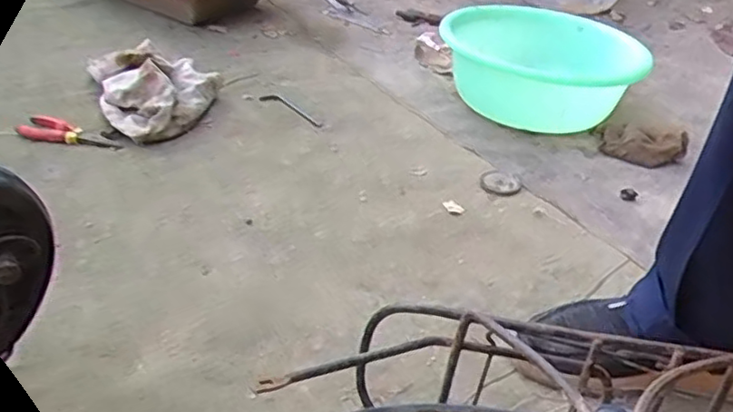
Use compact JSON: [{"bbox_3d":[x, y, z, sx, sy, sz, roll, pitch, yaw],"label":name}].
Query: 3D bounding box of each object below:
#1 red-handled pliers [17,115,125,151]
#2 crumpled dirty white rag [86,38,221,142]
[{"bbox_3d":[-0.424,-0.100,0.952,0.146,0.023,0.060,9,34,8],"label":"red-handled pliers"},{"bbox_3d":[-0.328,-0.189,1.043,0.192,0.088,0.247,-10,36,-19],"label":"crumpled dirty white rag"}]

